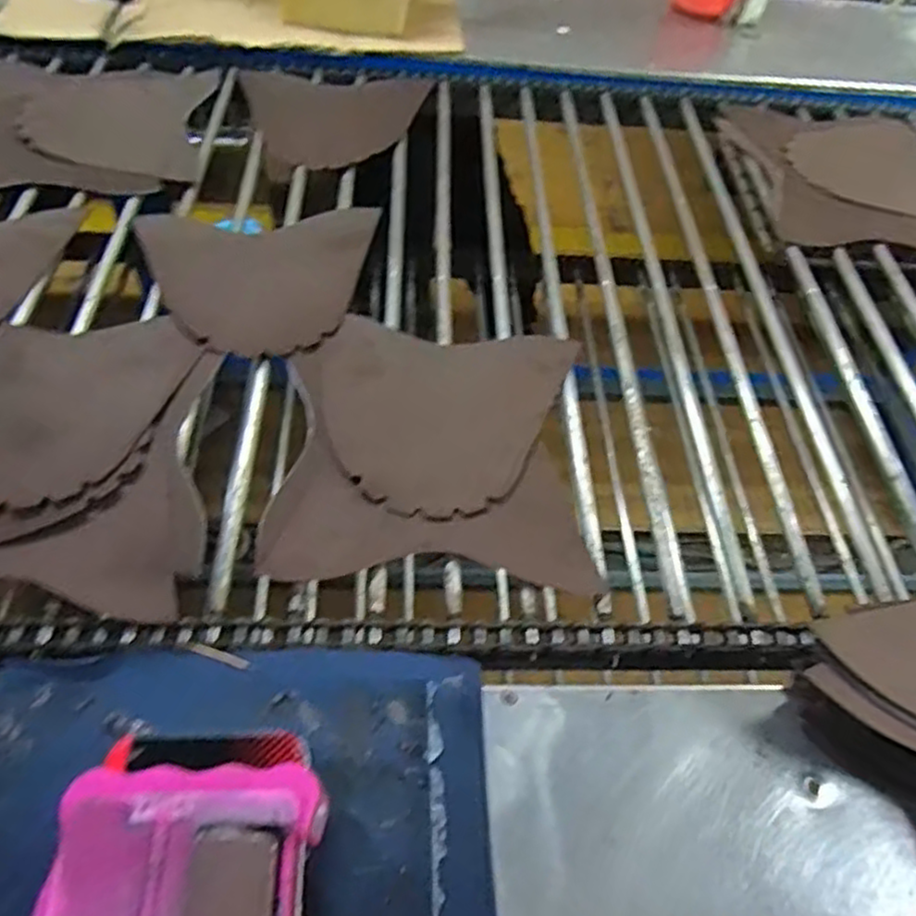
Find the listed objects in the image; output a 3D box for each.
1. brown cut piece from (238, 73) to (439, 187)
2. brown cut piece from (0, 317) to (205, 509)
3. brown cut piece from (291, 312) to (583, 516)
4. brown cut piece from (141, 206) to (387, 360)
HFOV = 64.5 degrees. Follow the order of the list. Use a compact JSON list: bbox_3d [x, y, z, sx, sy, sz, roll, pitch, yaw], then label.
[{"bbox_3d":[-0.145,-0.447,0.948,0.240,0.011,0.236,-13,57,-14],"label":"brown cut piece"},{"bbox_3d":[-0.358,-0.059,0.620,0.198,0.034,0.215,2,54,-3],"label":"brown cut piece"},{"bbox_3d":[-0.021,-0.044,0.651,0.235,0.011,0.212,7,52,1],"label":"brown cut piece"},{"bbox_3d":[-0.181,-0.188,0.733,0.235,0.035,0.204,-14,57,-15],"label":"brown cut piece"}]

